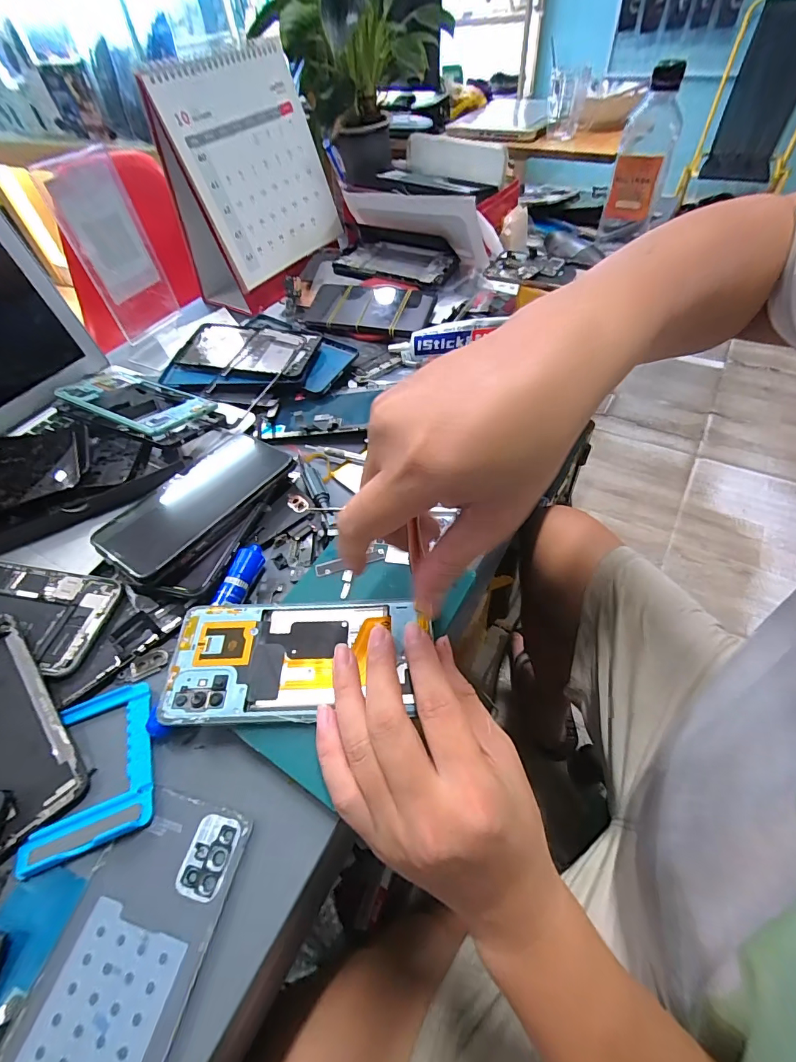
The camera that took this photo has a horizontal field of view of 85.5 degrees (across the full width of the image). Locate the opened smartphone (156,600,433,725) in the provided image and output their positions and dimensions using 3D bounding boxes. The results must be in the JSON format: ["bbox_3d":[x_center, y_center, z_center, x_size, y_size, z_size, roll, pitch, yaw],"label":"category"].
[{"bbox_3d":[-0.064,0.076,0.264,0.146,0.008,0.073,-1,55,-1],"label":"opened smartphone"}]

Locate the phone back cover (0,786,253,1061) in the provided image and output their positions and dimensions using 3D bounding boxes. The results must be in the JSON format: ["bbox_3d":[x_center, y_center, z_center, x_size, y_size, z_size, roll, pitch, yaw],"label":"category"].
[{"bbox_3d":[-0.130,0.208,0.194,0.072,0.005,0.150,8,54,13],"label":"phone back cover"}]

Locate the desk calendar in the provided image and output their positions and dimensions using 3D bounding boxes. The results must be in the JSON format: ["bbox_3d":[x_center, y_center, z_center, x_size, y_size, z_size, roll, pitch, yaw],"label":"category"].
[{"bbox_3d":[-0.184,-0.442,0.552,0.109,0.216,0.205,23,58,22],"label":"desk calendar"}]

